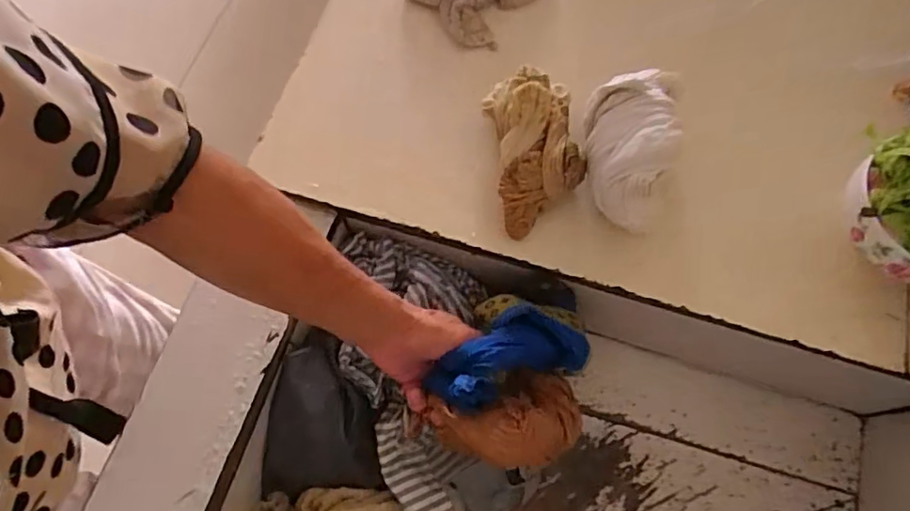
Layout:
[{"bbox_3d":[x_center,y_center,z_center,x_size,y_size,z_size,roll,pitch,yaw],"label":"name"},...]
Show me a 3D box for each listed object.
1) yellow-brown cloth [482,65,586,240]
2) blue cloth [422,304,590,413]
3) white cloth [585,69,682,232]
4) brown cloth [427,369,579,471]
[{"bbox_3d":[0.072,-0.096,0.506,0.078,0.062,0.144,-8,69,-4],"label":"yellow-brown cloth"},{"bbox_3d":[0.044,0.081,0.470,0.131,0.041,0.063,-19,71,-10],"label":"blue cloth"},{"bbox_3d":[0.152,-0.099,0.486,0.080,0.060,0.143,9,69,2],"label":"white cloth"},{"bbox_3d":[0.049,0.139,0.477,0.122,0.044,0.073,-10,69,-5],"label":"brown cloth"}]

